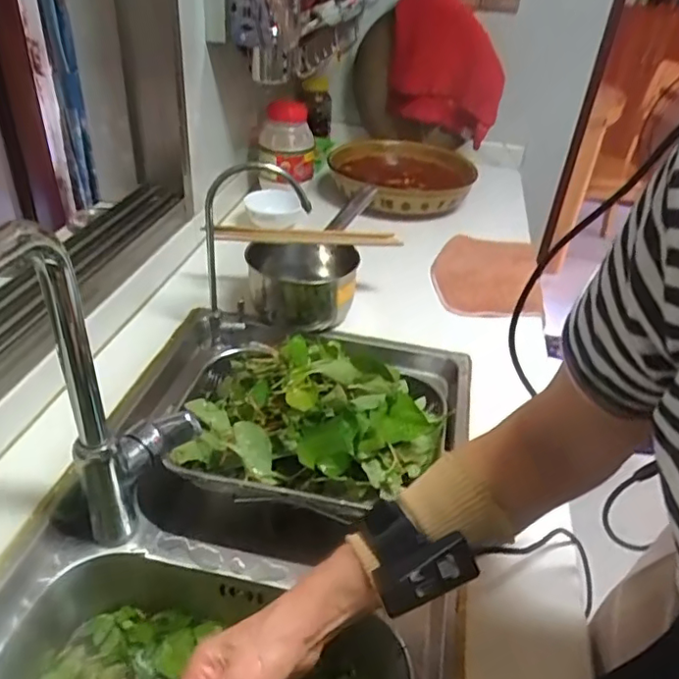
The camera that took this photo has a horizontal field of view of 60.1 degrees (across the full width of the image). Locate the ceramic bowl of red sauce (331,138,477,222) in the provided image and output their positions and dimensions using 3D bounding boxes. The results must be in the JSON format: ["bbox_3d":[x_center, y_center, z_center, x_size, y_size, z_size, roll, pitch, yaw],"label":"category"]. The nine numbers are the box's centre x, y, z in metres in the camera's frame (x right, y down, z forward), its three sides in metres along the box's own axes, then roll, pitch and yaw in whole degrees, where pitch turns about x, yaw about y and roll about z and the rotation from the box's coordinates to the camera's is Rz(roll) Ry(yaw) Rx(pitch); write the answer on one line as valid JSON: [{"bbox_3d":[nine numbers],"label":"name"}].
[{"bbox_3d":[0.153,-0.352,1.263,0.342,0.084,0.279,-16,40,-27],"label":"ceramic bowl of red sauce"}]

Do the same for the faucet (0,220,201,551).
[{"bbox_3d":[-0.218,0.086,0.437,0.091,0.329,0.265,14,36,14],"label":"faucet"}]

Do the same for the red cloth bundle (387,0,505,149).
[{"bbox_3d":[0.237,-0.609,1.293,0.285,0.261,0.066,18,5,-23],"label":"red cloth bundle"}]

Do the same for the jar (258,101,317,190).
[{"bbox_3d":[-0.103,-0.386,1.166,0.105,0.147,0.094,3,35,-2],"label":"jar"}]

